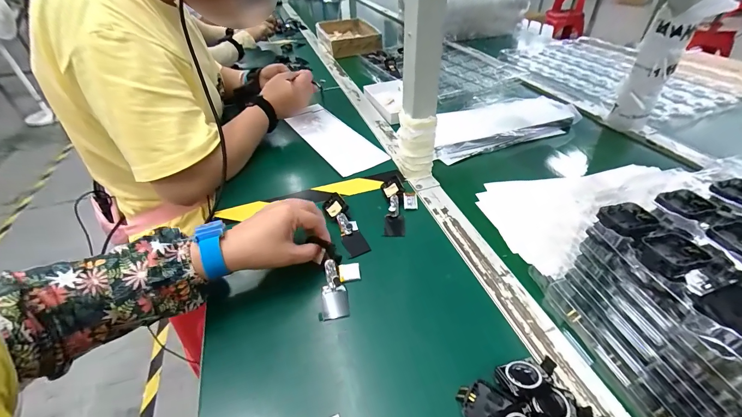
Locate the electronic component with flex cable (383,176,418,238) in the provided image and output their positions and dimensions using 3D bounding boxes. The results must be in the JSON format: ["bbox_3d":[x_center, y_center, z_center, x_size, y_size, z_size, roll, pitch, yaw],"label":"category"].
[{"bbox_3d":[0.041,-0.010,0.462,0.048,0.026,0.107,-1,41,3],"label":"electronic component with flex cable"}]

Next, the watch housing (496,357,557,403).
[{"bbox_3d":[0.135,0.146,0.280,0.049,0.020,0.031,-16,43,-14],"label":"watch housing"}]

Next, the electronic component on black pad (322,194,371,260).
[{"bbox_3d":[-0.036,0.019,0.439,0.029,0.018,0.106,-19,43,-17],"label":"electronic component on black pad"}]

